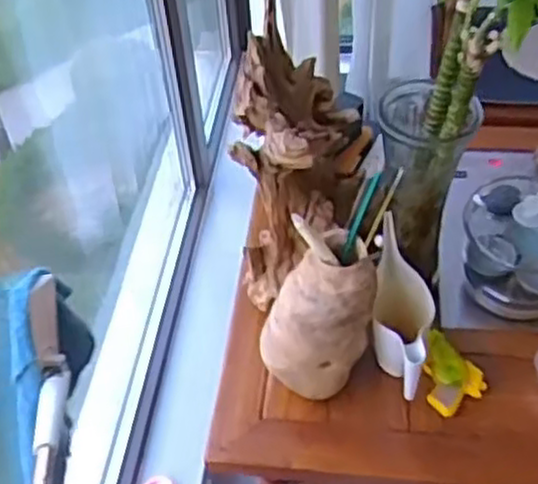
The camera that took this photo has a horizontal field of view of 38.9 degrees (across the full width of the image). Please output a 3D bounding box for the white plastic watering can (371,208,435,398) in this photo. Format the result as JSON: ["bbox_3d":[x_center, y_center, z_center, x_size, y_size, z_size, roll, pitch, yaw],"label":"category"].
[{"bbox_3d":[0.159,0.081,0.914,0.070,0.112,0.182,4,46,8],"label":"white plastic watering can"}]

